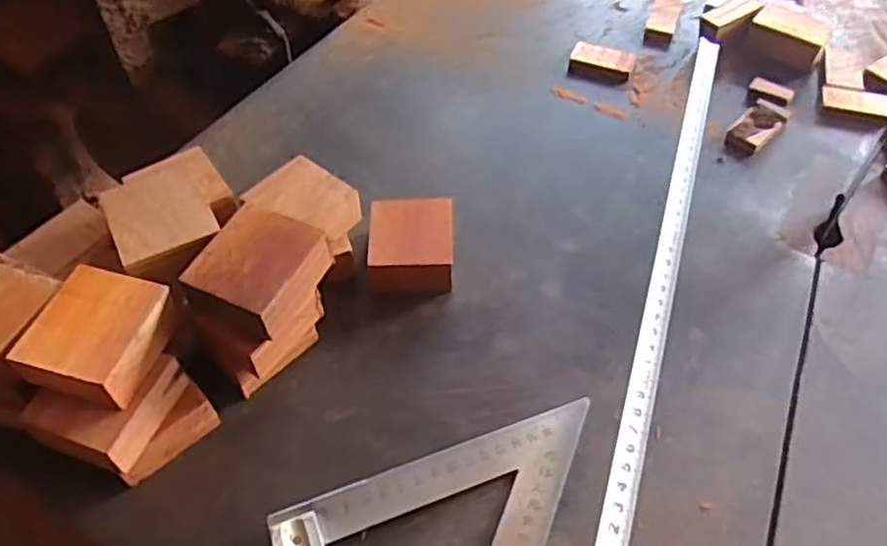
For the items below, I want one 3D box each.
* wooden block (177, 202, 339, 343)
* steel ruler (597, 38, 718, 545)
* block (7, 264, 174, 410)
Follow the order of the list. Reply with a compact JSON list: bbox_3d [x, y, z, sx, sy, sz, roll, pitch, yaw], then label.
[{"bbox_3d":[-0.103,0.000,0.388,0.054,0.025,0.067,20,56,16],"label":"wooden block"},{"bbox_3d":[0.122,0.014,0.391,0.018,0.004,0.471,21,56,3],"label":"steel ruler"},{"bbox_3d":[-0.179,0.033,0.361,0.055,0.024,0.066,12,54,11],"label":"block"}]

